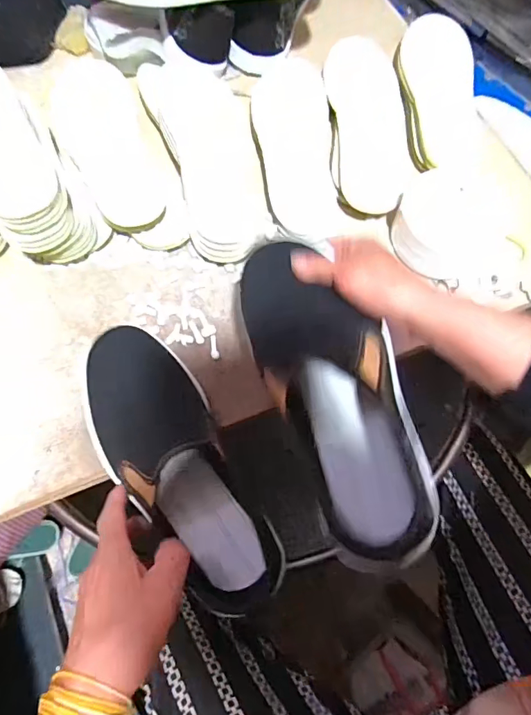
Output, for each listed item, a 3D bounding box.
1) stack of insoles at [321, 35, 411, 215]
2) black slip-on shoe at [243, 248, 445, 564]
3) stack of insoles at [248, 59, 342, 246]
[{"bbox_3d":[0.119,-0.281,0.542,0.089,0.031,0.274,0,64,-1],"label":"stack of insoles"},{"bbox_3d":[0.053,0.020,0.324,0.087,0.056,0.231,-19,68,-10],"label":"black slip-on shoe"},{"bbox_3d":[0.032,-0.247,0.526,0.089,0.031,0.259,-3,64,-2],"label":"stack of insoles"}]

